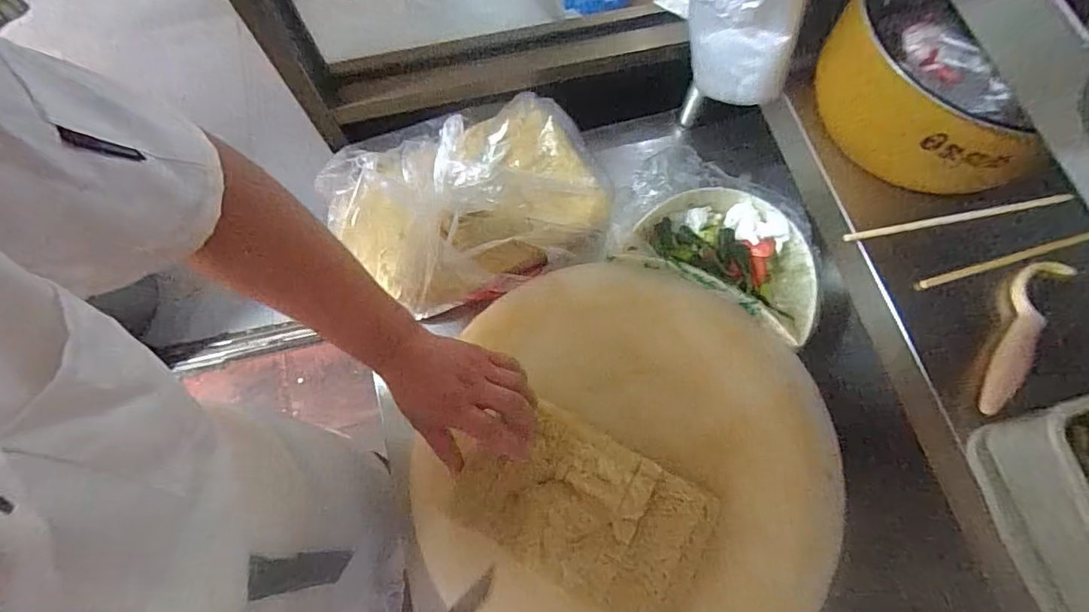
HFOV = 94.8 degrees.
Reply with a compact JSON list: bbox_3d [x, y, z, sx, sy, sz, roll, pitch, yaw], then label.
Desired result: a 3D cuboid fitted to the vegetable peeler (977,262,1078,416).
[{"bbox_3d":[0.404,0.025,0.426,0.033,0.015,0.158,32,75,9],"label":"vegetable peeler"}]

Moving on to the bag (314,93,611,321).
[{"bbox_3d":[-0.093,-0.141,0.625,0.345,0.103,0.242,-20,74,-6],"label":"bag"}]

